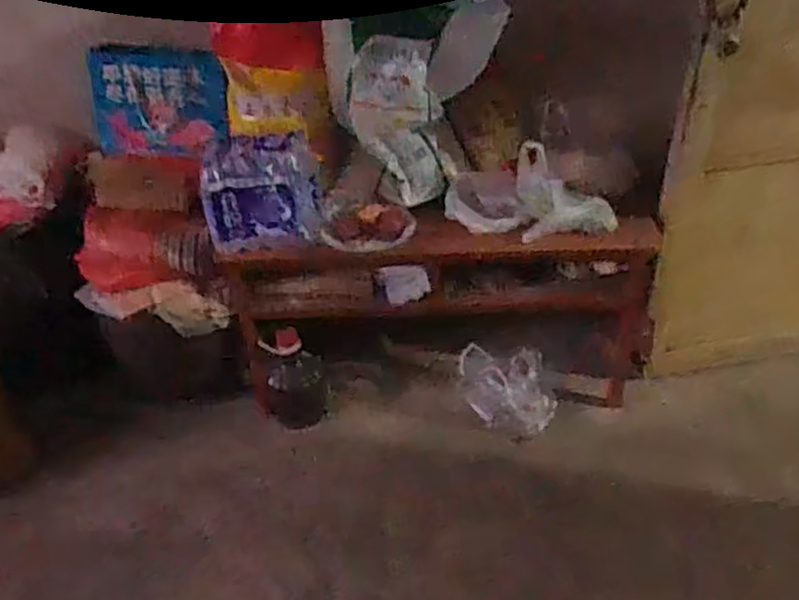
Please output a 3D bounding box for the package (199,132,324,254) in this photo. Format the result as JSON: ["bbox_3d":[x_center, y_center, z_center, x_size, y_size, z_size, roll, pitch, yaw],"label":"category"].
[{"bbox_3d":[-0.303,-0.228,1.596,0.252,0.253,0.100,-8,37,-9],"label":"package"}]

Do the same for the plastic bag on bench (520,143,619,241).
[{"bbox_3d":[0.377,-0.248,1.633,0.208,0.169,0.144,1,37,4],"label":"plastic bag on bench"}]

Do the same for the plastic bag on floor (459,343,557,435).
[{"bbox_3d":[0.276,0.229,1.843,0.238,0.162,0.136,5,37,9],"label":"plastic bag on floor"}]

